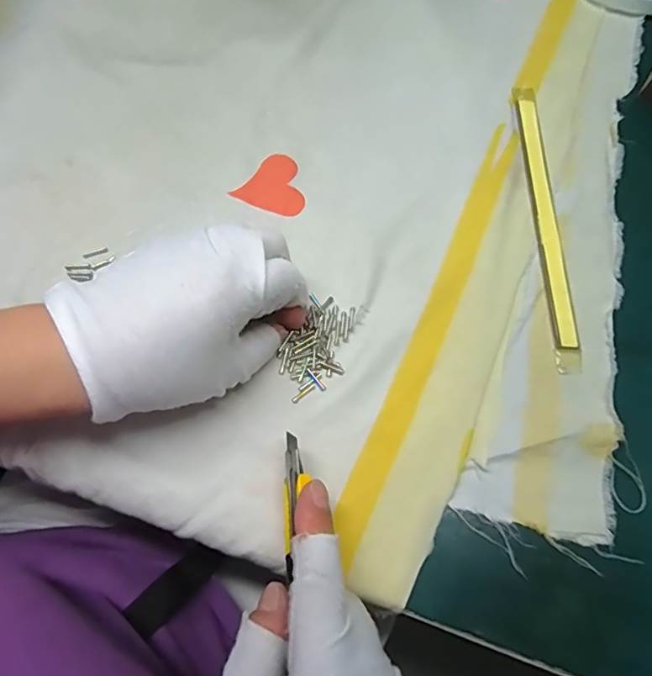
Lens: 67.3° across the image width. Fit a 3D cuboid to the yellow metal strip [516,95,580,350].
[{"bbox_3d":[0.140,-0.081,0.312,0.013,0.004,0.182,0,71,-1],"label":"yellow metal strip"}]

